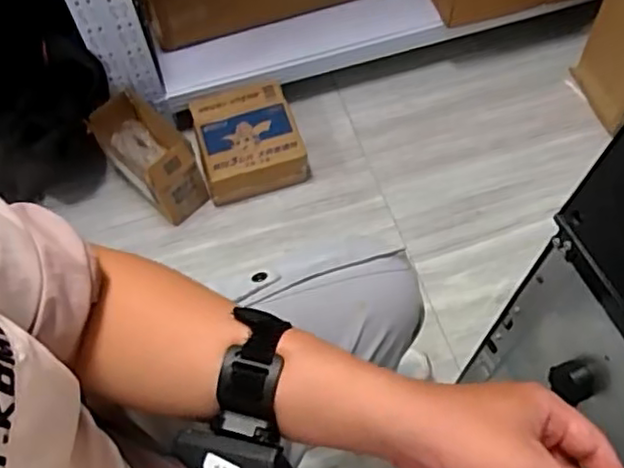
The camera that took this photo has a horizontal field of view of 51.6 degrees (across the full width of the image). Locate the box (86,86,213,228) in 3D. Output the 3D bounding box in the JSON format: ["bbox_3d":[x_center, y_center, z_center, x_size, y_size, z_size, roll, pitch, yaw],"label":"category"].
[{"bbox_3d":[-0.310,-0.144,1.266,0.204,0.178,0.114,40,70,20],"label":"box"}]

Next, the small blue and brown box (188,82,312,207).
[{"bbox_3d":[-0.126,-0.183,1.323,0.203,0.104,0.215,-15,63,-6],"label":"small blue and brown box"}]

